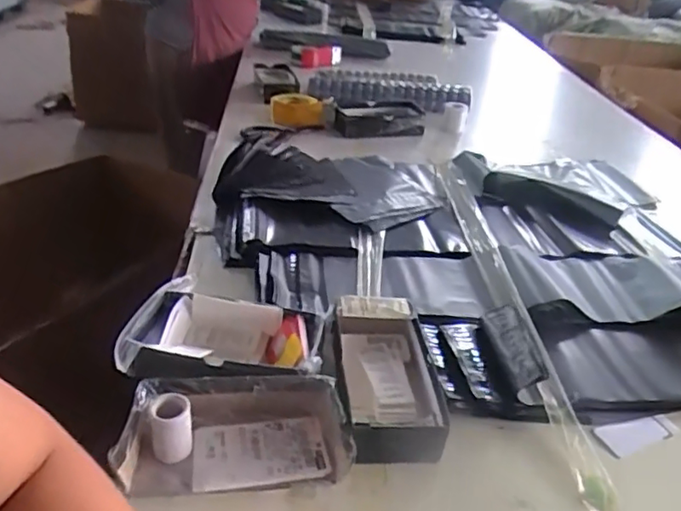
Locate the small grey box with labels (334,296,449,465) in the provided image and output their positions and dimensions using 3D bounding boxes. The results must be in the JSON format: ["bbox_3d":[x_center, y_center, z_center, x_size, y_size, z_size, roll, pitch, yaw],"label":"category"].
[{"bbox_3d":[0.056,0.142,0.711,0.119,0.066,0.218,1,32,-7],"label":"small grey box with labels"}]

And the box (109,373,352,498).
[{"bbox_3d":[-0.109,0.183,0.626,0.230,0.058,0.108,1,32,-9],"label":"box"}]

